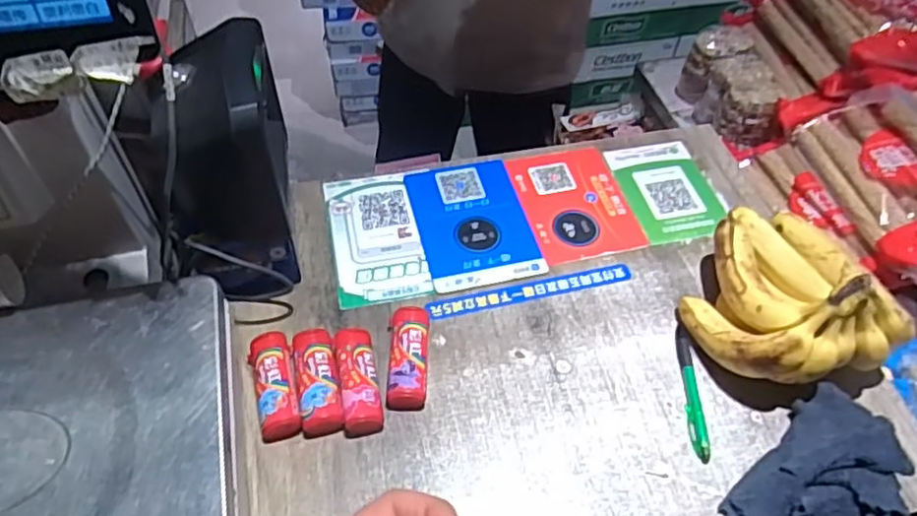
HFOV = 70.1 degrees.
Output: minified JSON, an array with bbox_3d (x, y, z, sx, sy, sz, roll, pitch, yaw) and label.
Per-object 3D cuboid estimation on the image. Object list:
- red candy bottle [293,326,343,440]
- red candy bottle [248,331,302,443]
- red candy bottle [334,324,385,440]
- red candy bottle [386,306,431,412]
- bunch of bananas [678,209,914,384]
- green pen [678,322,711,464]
[{"bbox_3d":[-0.124,0.108,0.581,0.035,0.027,0.097,-10,53,-9],"label":"red candy bottle"},{"bbox_3d":[-0.162,0.110,0.576,0.035,0.028,0.096,-13,54,-12],"label":"red candy bottle"},{"bbox_3d":[-0.089,0.106,0.583,0.033,0.030,0.102,-8,53,-8],"label":"red candy bottle"},{"bbox_3d":[-0.045,0.090,0.597,0.035,0.030,0.097,1,52,-1],"label":"red candy bottle"},{"bbox_3d":[0.294,0.028,0.606,0.150,0.114,0.181,-5,53,-6],"label":"bunch of bananas"},{"bbox_3d":[0.213,0.119,0.598,0.016,0.010,0.132,3,52,0],"label":"green pen"}]

